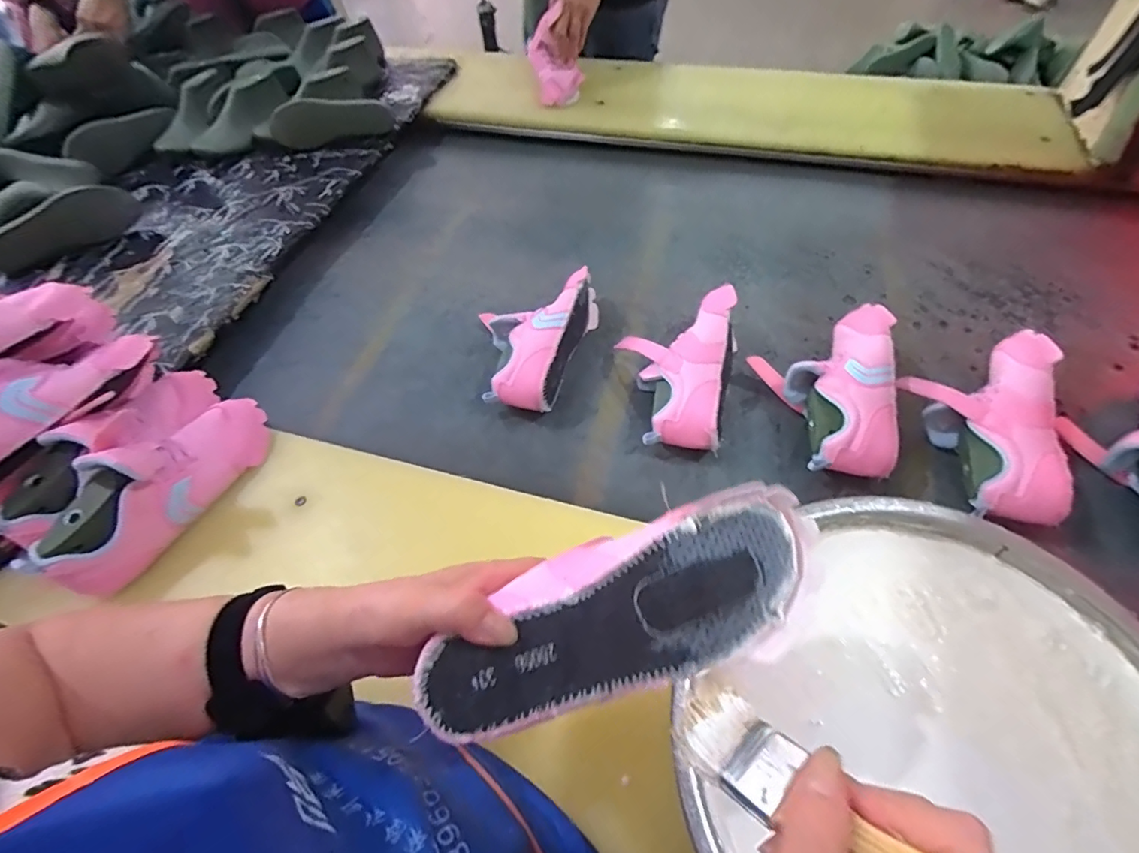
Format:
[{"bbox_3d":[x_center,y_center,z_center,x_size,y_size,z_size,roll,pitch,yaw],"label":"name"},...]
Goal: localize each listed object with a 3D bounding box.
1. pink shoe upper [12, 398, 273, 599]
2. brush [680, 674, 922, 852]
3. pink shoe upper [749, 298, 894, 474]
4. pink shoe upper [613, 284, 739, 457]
[{"bbox_3d":[-0.416,0.053,0.530,0.071,0.108,0.236,19,49,15],"label":"pink shoe upper"},{"bbox_3d":[0.099,0.150,0.196,0.035,0.012,0.159,-39,21,-19],"label":"brush"},{"bbox_3d":[0.295,-0.051,0.618,0.150,0.085,0.226,11,58,10],"label":"pink shoe upper"},{"bbox_3d":[0.129,-0.077,0.646,0.149,0.082,0.223,15,59,12],"label":"pink shoe upper"}]

